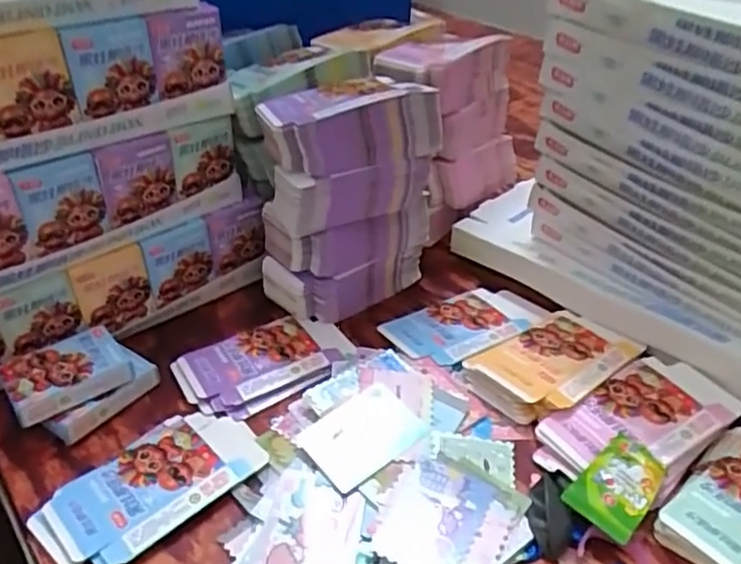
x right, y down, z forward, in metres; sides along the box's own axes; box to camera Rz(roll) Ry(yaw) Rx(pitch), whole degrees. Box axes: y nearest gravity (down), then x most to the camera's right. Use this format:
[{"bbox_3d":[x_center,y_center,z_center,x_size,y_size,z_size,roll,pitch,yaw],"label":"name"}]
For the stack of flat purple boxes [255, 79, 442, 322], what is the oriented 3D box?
[{"bbox_3d":[-0.027,-0.082,0.630,0.164,0.195,0.092,-23,42,-22],"label":"stack of flat purple boxes"}]

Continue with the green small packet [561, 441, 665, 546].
[{"bbox_3d":[0.176,0.146,0.467,0.048,0.018,0.073,28,49,34],"label":"green small packet"}]

